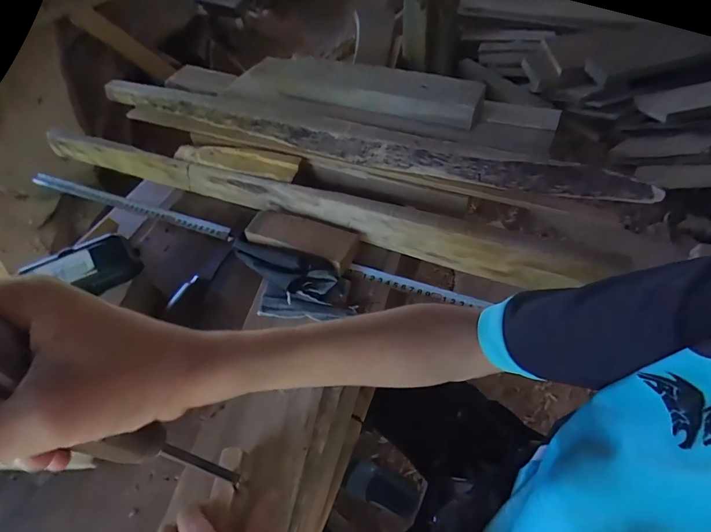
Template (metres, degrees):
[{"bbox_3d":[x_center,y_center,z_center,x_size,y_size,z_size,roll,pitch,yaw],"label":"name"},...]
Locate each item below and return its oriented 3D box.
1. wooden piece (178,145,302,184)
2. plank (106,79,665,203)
[{"bbox_3d":[-0.176,-0.159,0.560,0.200,0.015,0.047,15,54,15],"label":"wooden piece"},{"bbox_3d":[-0.047,-0.191,0.546,0.814,0.035,0.055,19,55,17],"label":"plank"}]

